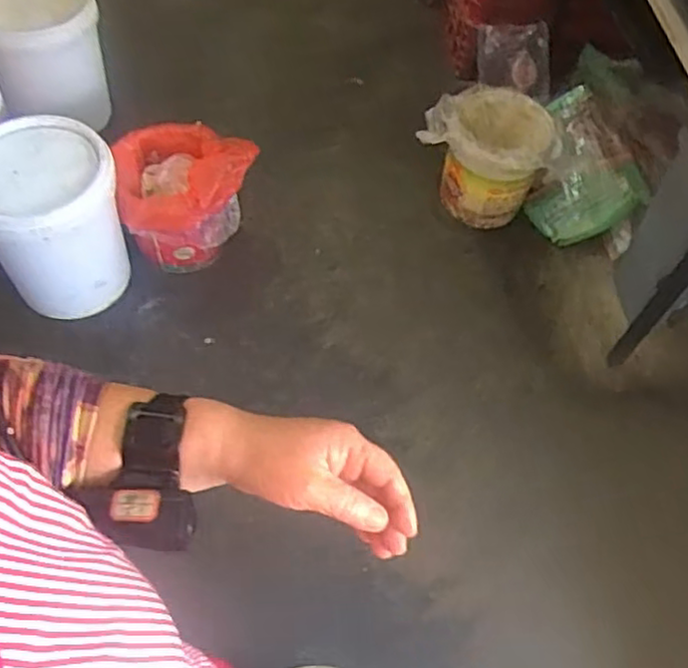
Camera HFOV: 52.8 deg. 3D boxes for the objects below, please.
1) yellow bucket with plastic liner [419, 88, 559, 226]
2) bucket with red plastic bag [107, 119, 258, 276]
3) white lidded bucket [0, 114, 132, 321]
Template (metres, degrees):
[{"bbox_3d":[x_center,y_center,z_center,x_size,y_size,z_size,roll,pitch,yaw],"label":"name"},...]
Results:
[{"bbox_3d":[0.377,-0.462,1.847,0.336,0.284,0.264,31,60,15],"label":"yellow bucket with plastic liner"},{"bbox_3d":[-0.362,-0.312,1.637,0.321,0.292,0.275,0,57,-5],"label":"bucket with red plastic bag"},{"bbox_3d":[-0.630,-0.231,1.512,0.301,0.341,0.310,2,57,-3],"label":"white lidded bucket"}]

